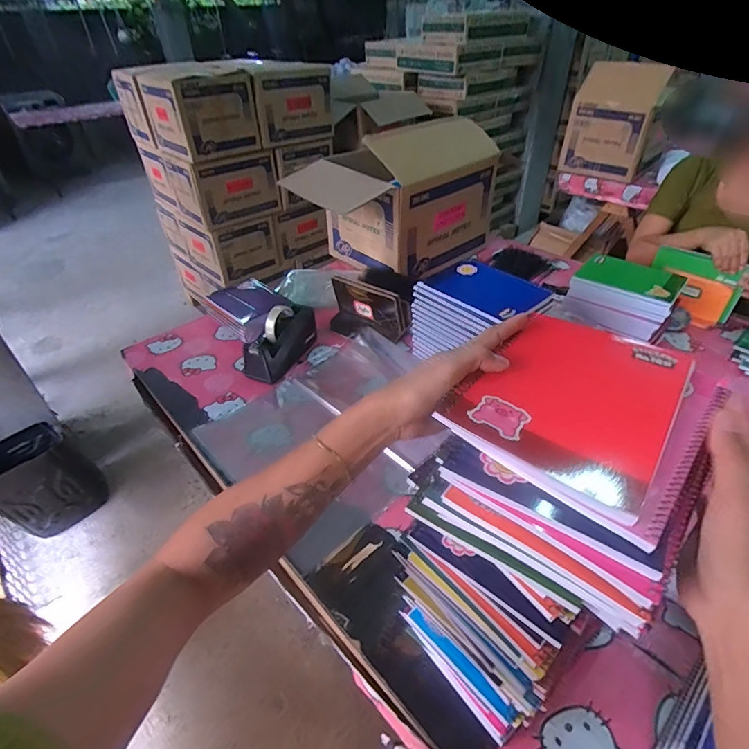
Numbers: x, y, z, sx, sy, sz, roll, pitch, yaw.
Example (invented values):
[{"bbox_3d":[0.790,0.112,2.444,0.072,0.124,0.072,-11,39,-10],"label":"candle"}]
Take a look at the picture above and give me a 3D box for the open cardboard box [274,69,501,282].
[{"bbox_3d":[0.062,-0.533,1.351,0.524,0.382,0.354,-32,48,-31],"label":"open cardboard box"}]

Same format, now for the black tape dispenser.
[{"bbox_3d":[-0.214,-0.084,1.025,0.076,0.119,0.209,13,42,17],"label":"black tape dispenser"}]

